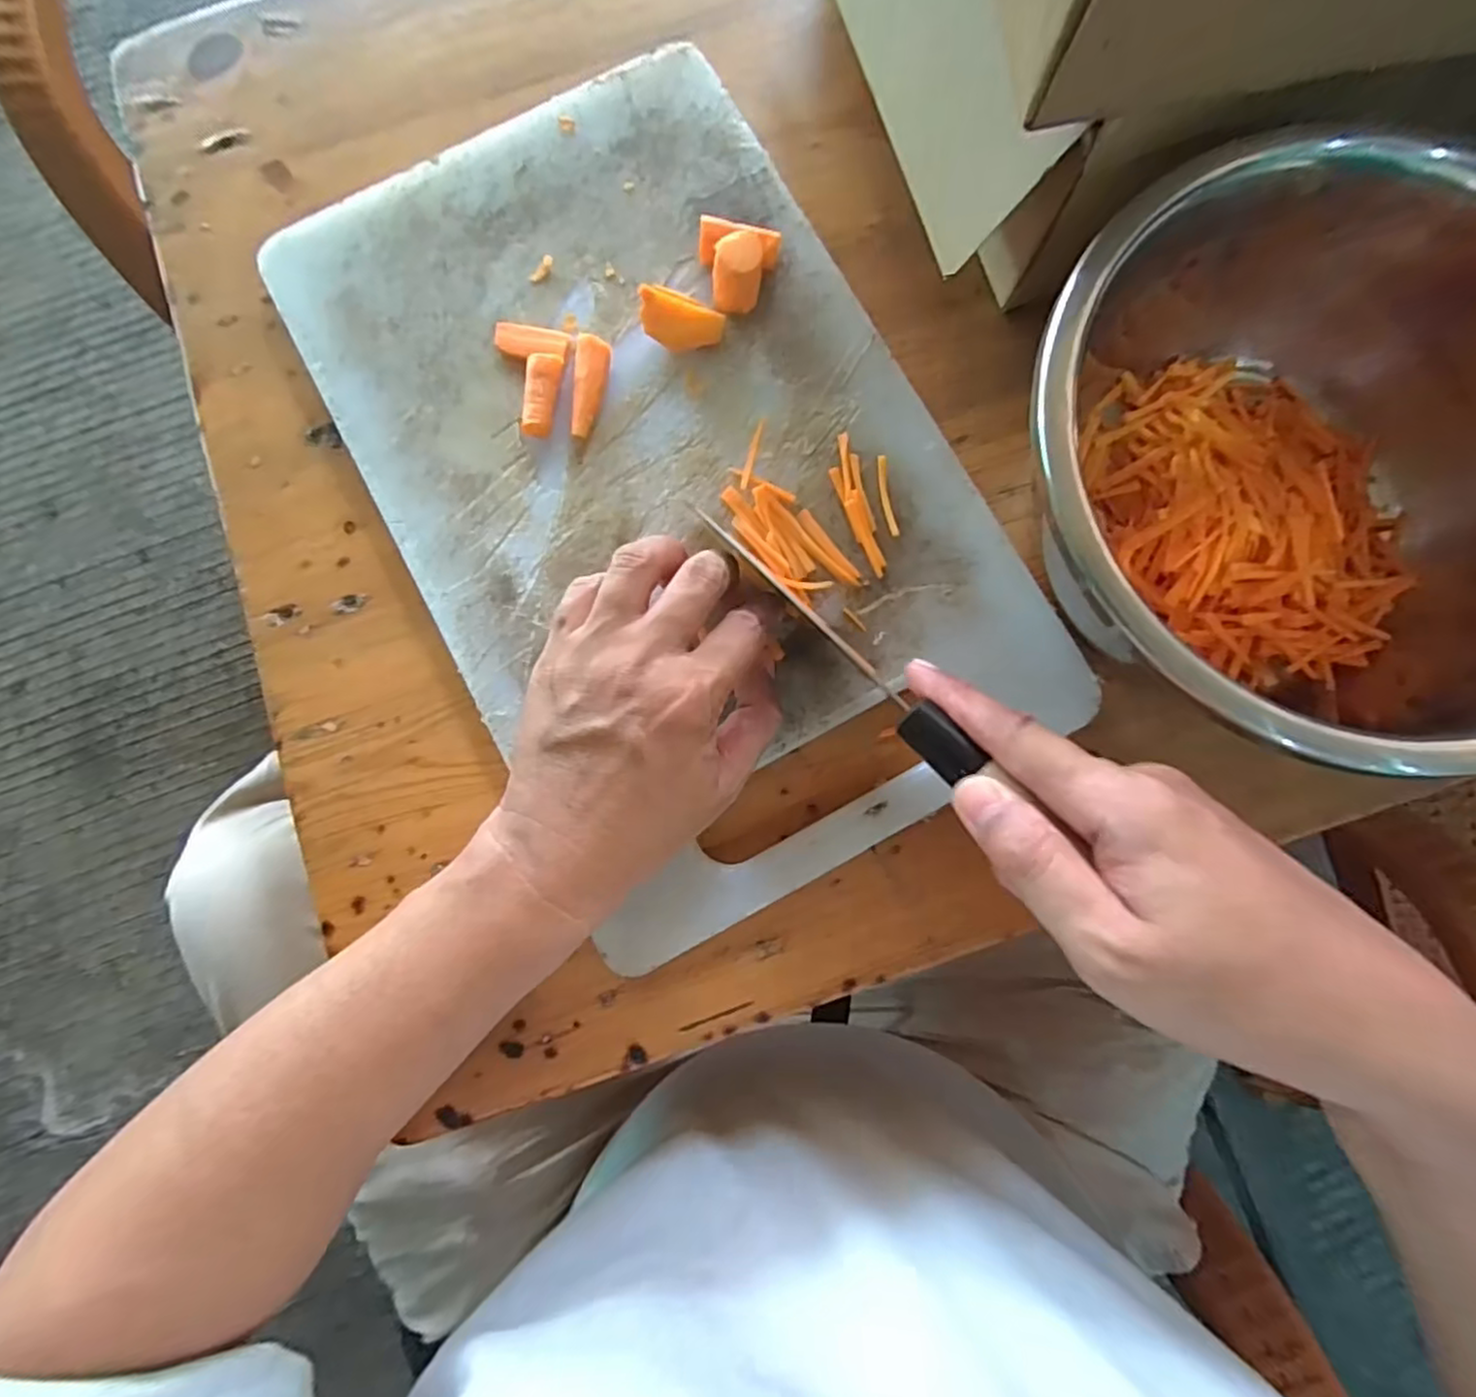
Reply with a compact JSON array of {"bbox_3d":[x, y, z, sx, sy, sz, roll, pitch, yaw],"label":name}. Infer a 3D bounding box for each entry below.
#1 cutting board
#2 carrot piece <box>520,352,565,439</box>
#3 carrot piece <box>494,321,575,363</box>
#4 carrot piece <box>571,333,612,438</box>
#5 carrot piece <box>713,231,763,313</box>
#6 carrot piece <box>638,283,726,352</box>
[{"bbox_3d":[-0.036,-0.110,0.328,0.244,0.021,0.396,-29,83,-1],"label":"cutting board"},{"bbox_3d":[-0.092,-0.144,0.330,0.016,0.012,0.039,3,83,3],"label":"carrot piece"},{"bbox_3d":[-0.099,-0.171,0.336,0.037,0.009,0.018,10,83,4],"label":"carrot piece"},{"bbox_3d":[-0.069,-0.146,0.330,0.015,0.014,0.046,5,83,3],"label":"carrot piece"},{"bbox_3d":[0.000,-0.196,0.326,0.023,0.035,0.018,0,83,0],"label":"carrot piece"},{"bbox_3d":[-0.026,-0.178,0.331,0.038,0.020,0.025,-2,83,2],"label":"carrot piece"}]

